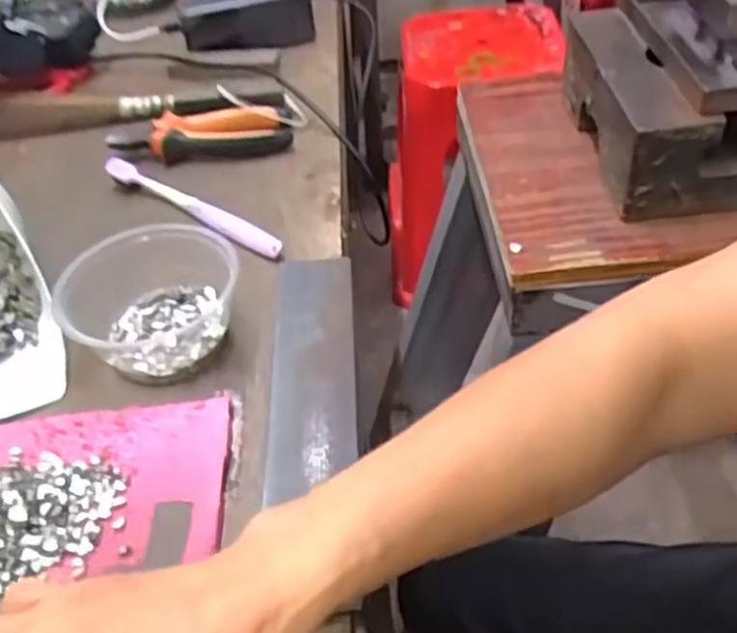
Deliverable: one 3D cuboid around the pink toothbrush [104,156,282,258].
[{"bbox_3d":[-0.134,-0.087,0.575,0.182,0.019,0.017,24,52,28],"label":"pink toothbrush"}]

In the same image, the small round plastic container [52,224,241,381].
[{"bbox_3d":[-0.132,-0.014,0.479,0.100,0.049,0.095,-3,44,3],"label":"small round plastic container"}]

